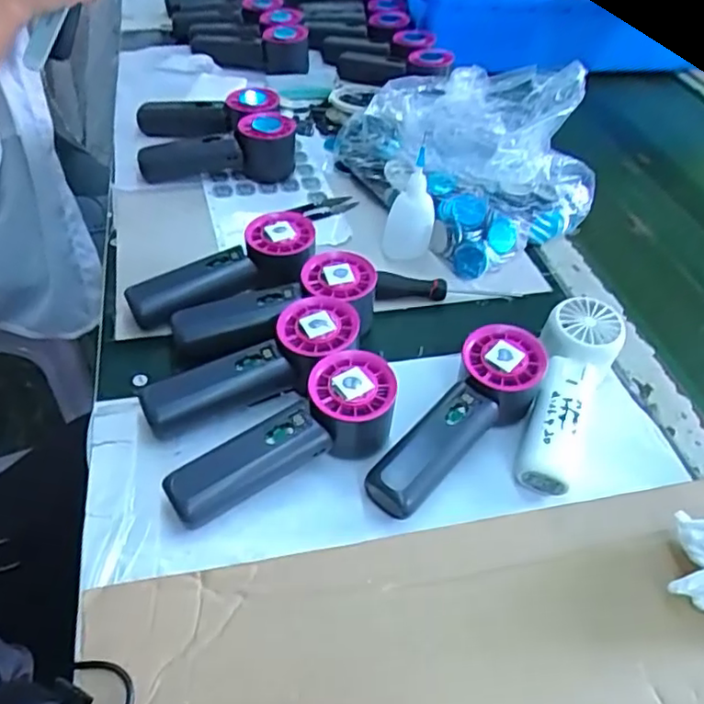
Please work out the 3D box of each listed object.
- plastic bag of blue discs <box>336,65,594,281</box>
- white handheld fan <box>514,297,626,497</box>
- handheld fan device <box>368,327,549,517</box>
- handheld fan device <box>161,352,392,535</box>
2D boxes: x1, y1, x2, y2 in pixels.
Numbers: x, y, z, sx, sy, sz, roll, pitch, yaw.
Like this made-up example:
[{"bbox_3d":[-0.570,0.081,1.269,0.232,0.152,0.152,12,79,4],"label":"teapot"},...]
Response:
[{"bbox_3d":[0.118,-0.209,0.635,0.196,0.104,0.245,-22,53,-27],"label":"plastic bag of blue discs"},{"bbox_3d":[0.149,0.026,0.445,0.054,0.053,0.145,25,48,15],"label":"white handheld fan"},{"bbox_3d":[0.072,0.046,0.425,0.056,0.048,0.161,36,66,25],"label":"handheld fan device"},{"bbox_3d":[-0.044,0.054,0.400,0.153,0.054,0.060,-16,50,-22],"label":"handheld fan device"}]

